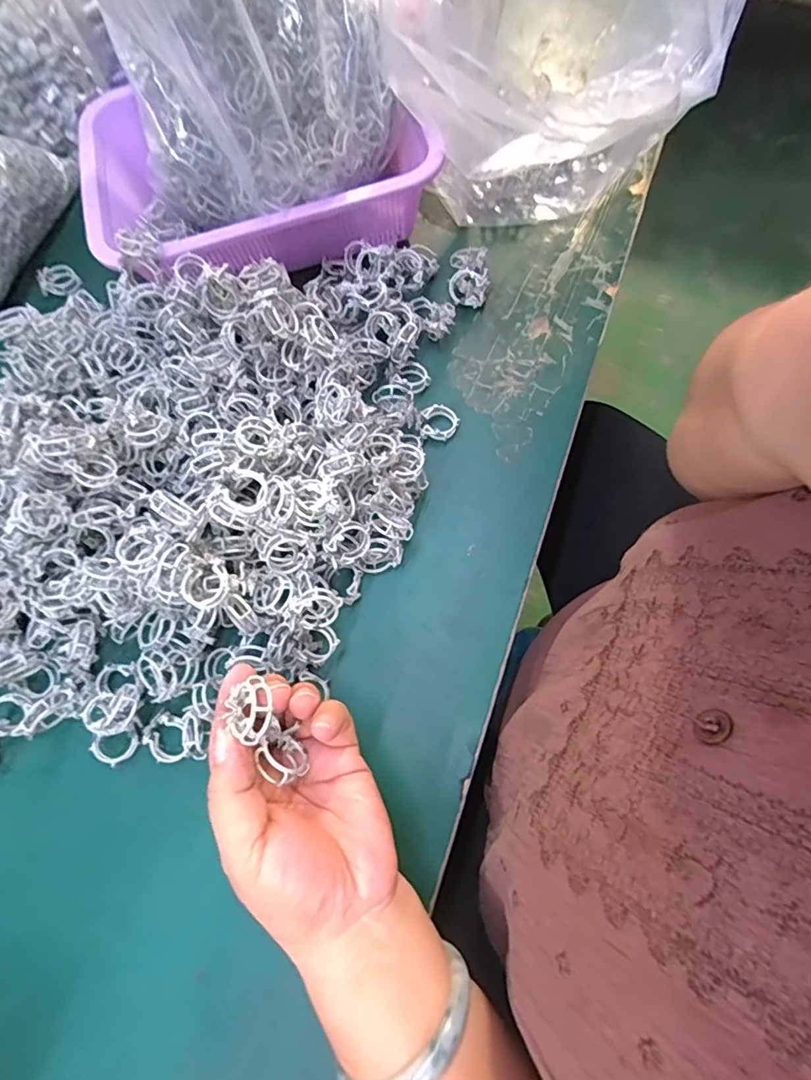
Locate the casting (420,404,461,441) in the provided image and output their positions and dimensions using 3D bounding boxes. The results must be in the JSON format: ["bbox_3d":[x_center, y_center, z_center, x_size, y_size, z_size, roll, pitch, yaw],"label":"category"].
[{"bbox_3d":[0.025,-0.086,0.369,0.027,0.011,0.026,-1,71,3],"label":"casting"}]

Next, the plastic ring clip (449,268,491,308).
[{"bbox_3d":[0.049,-0.199,0.398,0.028,0.022,0.028,6,71,6],"label":"plastic ring clip"}]

